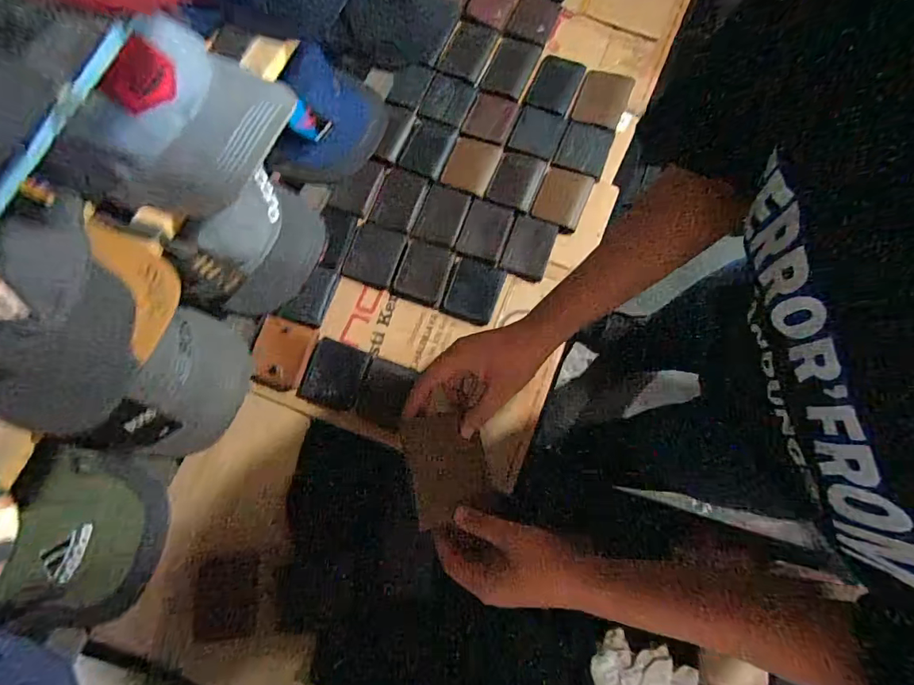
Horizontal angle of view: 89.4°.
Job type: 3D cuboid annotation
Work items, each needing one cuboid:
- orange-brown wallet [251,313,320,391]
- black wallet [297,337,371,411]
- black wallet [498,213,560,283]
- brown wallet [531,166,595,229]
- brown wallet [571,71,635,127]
[{"bbox_3d":[-0.306,0.018,0.802,0.087,0.014,0.122,22,81,-21],"label":"orange-brown wallet"},{"bbox_3d":[-0.214,0.056,0.806,0.100,0.014,0.110,17,77,5],"label":"black wallet"},{"bbox_3d":[0.135,-0.177,0.868,0.081,0.016,0.117,19,77,6],"label":"black wallet"},{"bbox_3d":[0.203,-0.281,0.889,0.087,0.009,0.119,22,77,7],"label":"brown wallet"},{"bbox_3d":[0.299,-0.501,0.943,0.098,0.009,0.136,19,77,6],"label":"brown wallet"}]

